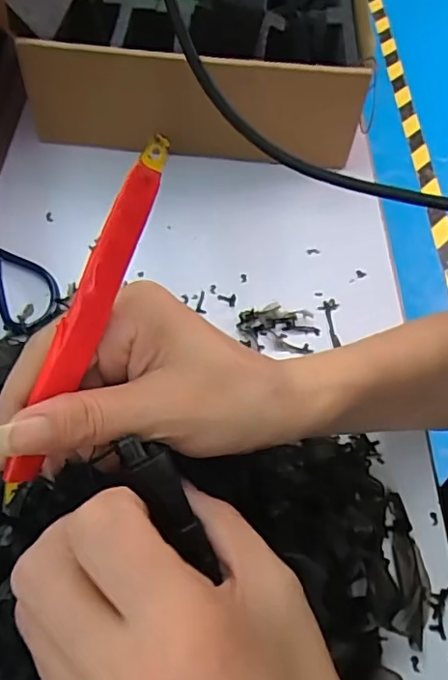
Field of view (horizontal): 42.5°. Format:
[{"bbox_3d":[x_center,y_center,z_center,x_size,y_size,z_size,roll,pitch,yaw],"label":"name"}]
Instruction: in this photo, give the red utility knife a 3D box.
[{"bbox_3d":[-0.046,-0.007,0.191,0.008,0.011,0.126,24,93,14],"label":"red utility knife"}]

